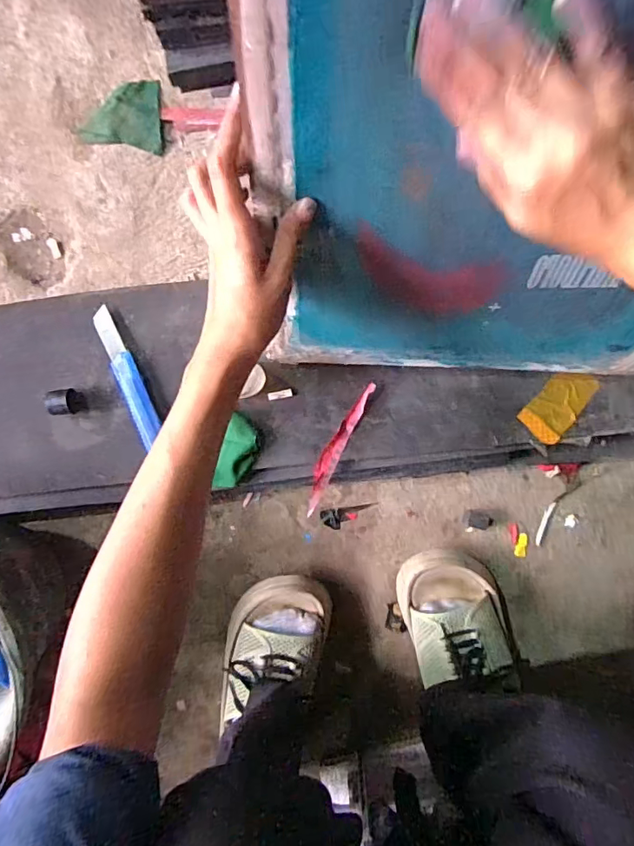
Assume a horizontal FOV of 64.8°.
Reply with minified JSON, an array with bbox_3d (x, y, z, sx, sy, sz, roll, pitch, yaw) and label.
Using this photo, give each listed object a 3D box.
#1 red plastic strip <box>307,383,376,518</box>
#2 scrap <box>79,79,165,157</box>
[{"bbox_3d":[0.018,0.024,0.480,0.018,0.009,0.137,25,94,-1],"label":"red plastic strip"},{"bbox_3d":[-0.204,-0.318,0.517,0.083,0.012,0.061,1,94,0],"label":"scrap"}]

